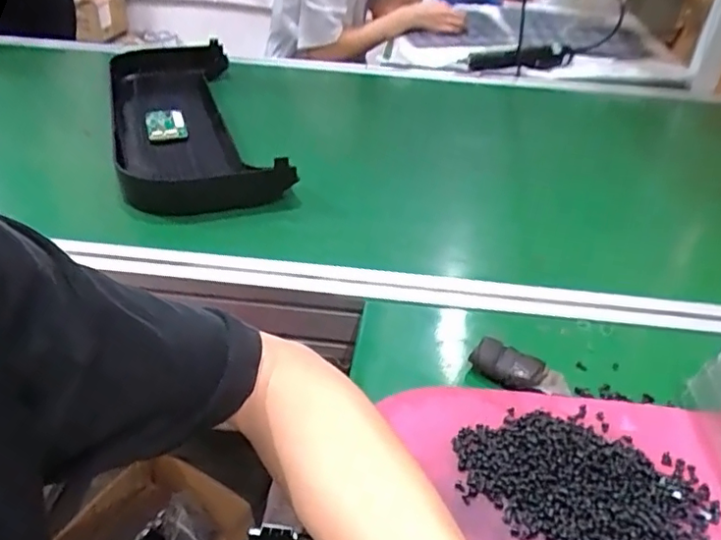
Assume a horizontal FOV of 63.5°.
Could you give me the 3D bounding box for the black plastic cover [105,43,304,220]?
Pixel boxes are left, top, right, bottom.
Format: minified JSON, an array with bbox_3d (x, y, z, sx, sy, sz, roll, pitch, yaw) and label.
[{"bbox_3d":[-0.250,-0.228,0.821,0.178,0.073,0.539,-11,38,-18],"label":"black plastic cover"}]

